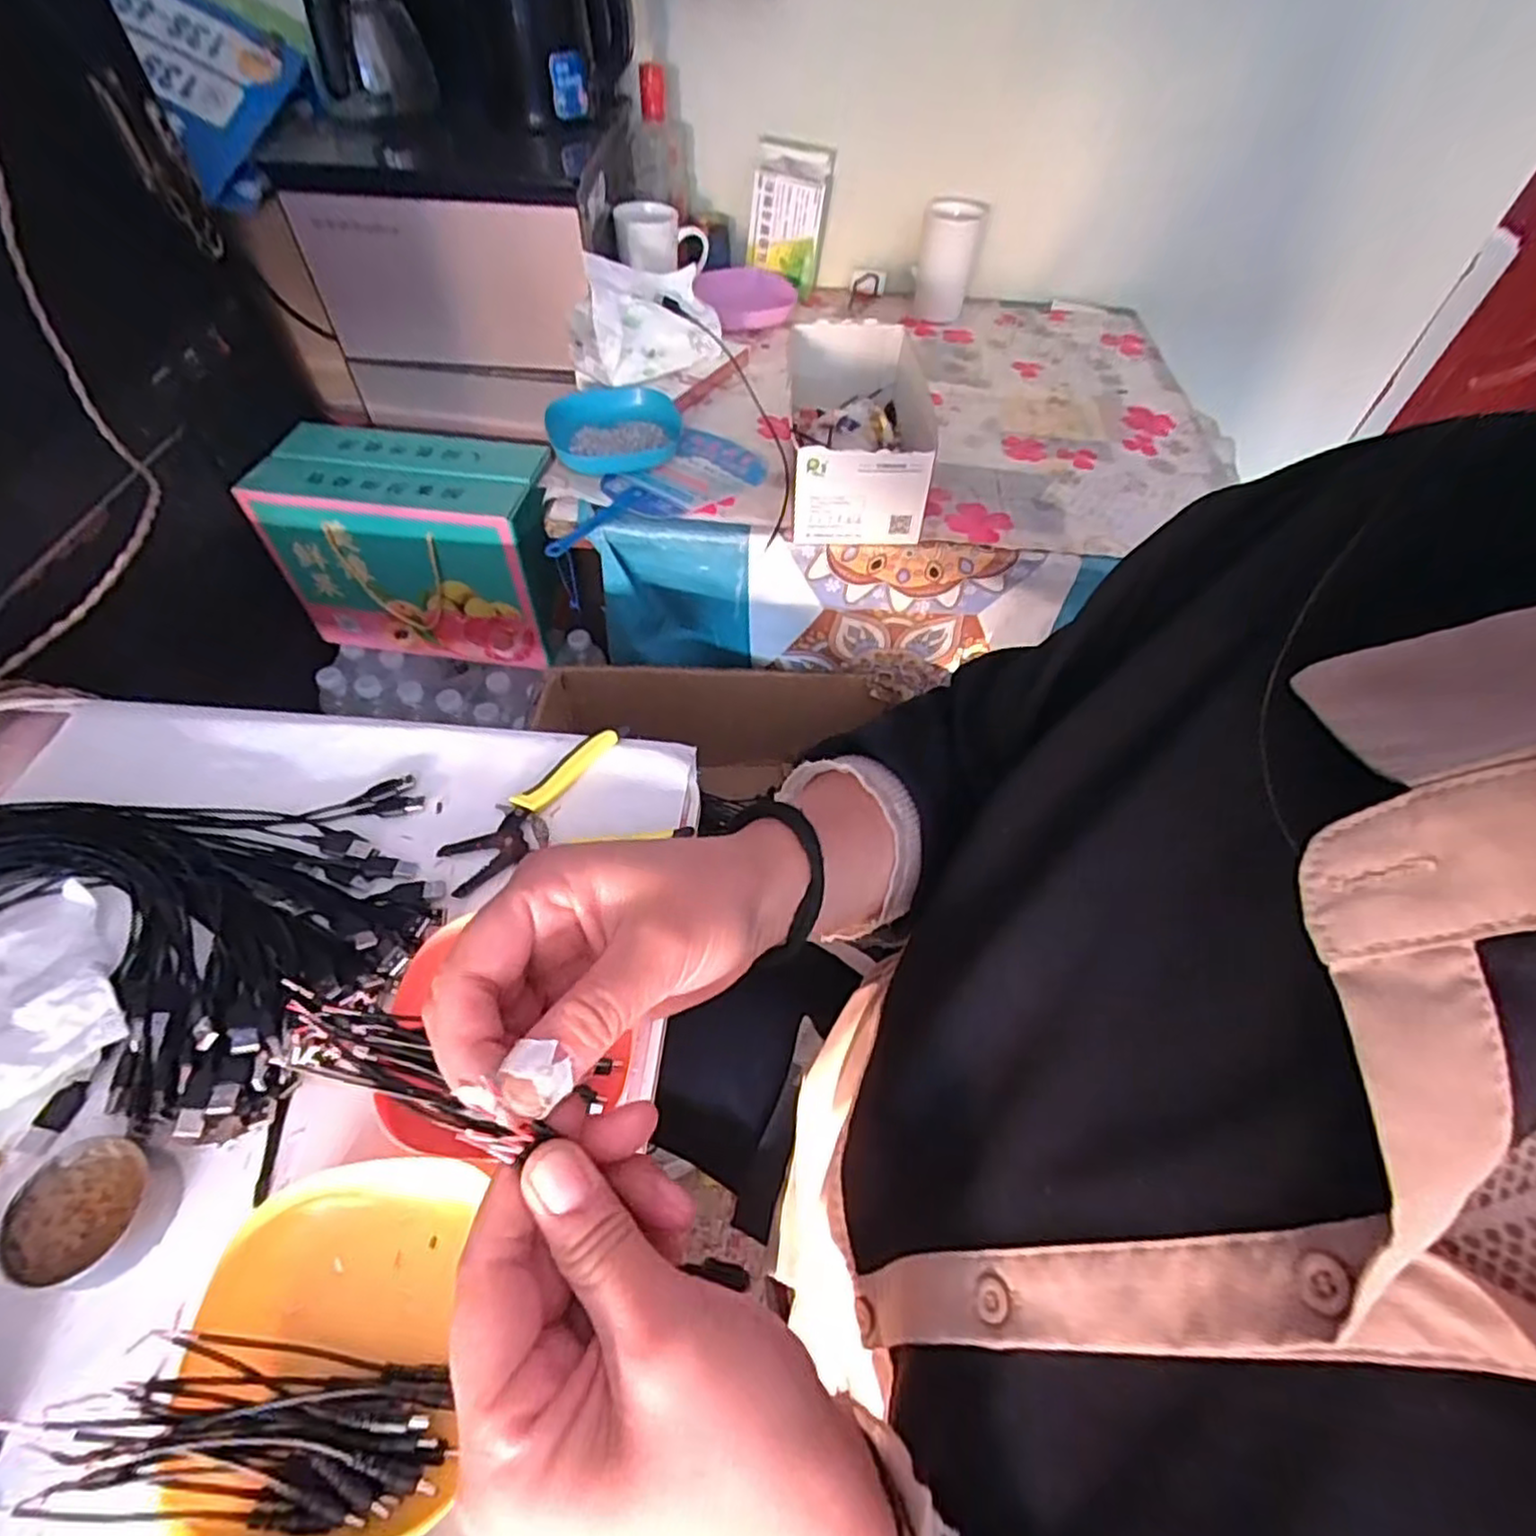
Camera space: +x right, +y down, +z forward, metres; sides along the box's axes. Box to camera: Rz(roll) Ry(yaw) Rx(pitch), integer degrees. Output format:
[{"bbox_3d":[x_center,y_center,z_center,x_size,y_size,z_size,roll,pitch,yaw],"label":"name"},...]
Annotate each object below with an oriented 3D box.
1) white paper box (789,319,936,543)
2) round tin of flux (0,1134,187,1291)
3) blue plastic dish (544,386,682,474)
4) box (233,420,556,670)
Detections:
[{"bbox_3d":[0.090,-0.346,0.730,0.156,0.095,0.265,8,54,3],"label":"white paper box"},{"bbox_3d":[-0.342,0.224,0.365,0.065,0.021,0.062,2,54,-2],"label":"round tin of flux"},{"bbox_3d":[-0.162,-0.361,0.770,0.140,0.030,0.128,-17,56,-15],"label":"blue plastic dish"},{"bbox_3d":[-0.450,-0.287,0.953,0.324,0.243,0.159,7,54,2],"label":"box"}]

